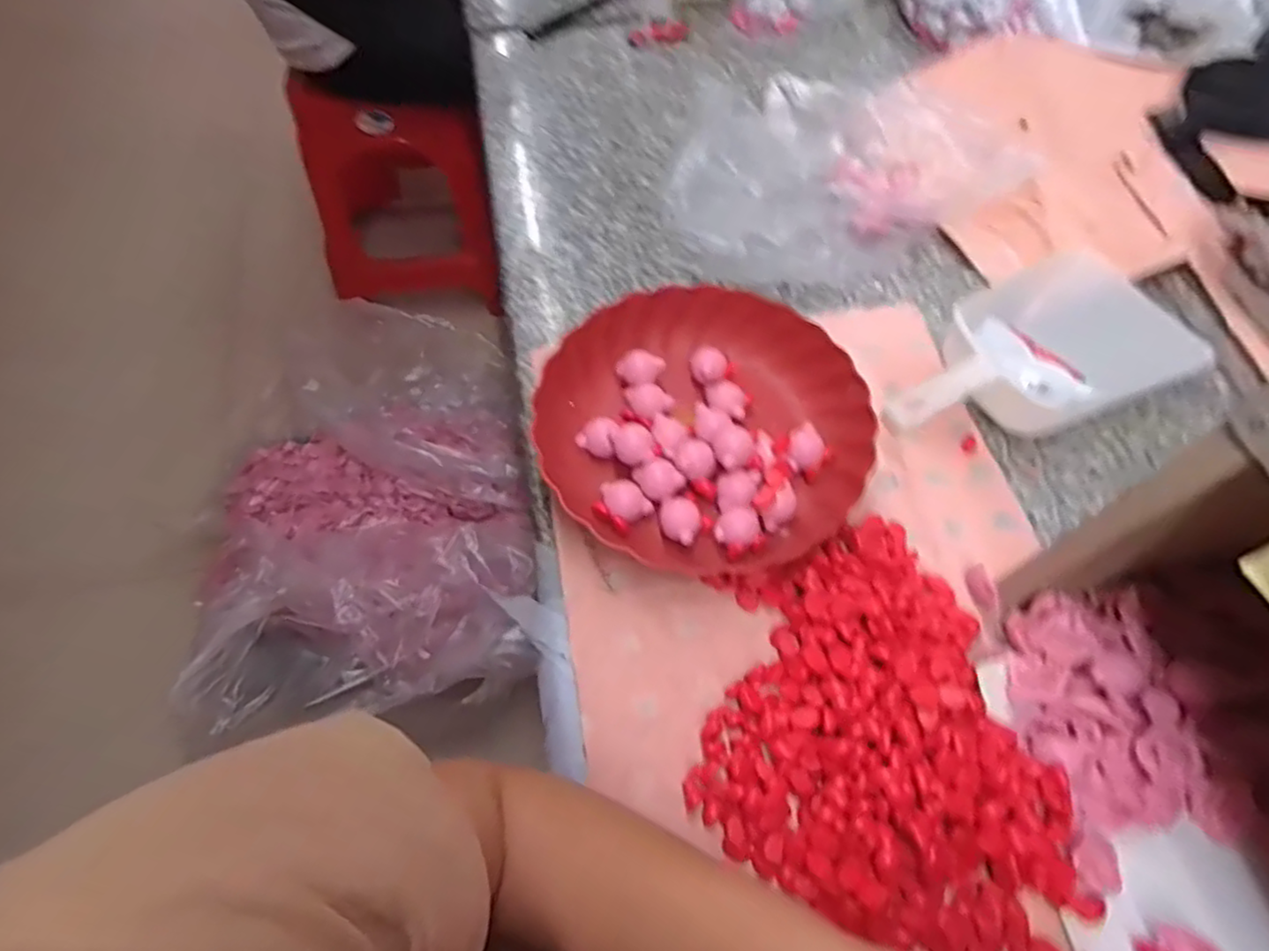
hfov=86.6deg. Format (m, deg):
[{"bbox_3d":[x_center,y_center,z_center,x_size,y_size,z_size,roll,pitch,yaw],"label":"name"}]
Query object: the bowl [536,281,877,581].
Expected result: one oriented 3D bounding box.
[{"bbox_3d":[0.054,-0.041,0.510,0.235,0.040,0.223,0,62,-1],"label":"bowl"}]

